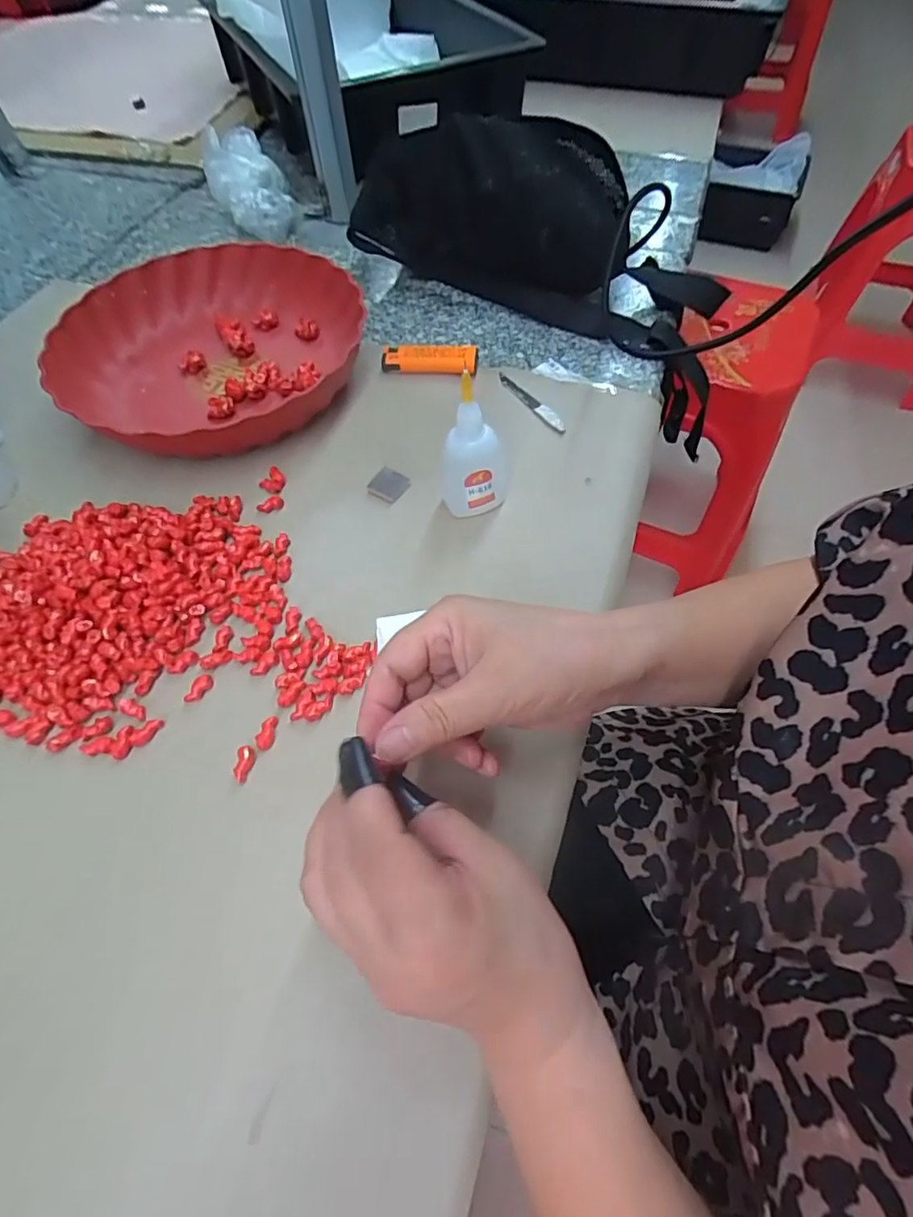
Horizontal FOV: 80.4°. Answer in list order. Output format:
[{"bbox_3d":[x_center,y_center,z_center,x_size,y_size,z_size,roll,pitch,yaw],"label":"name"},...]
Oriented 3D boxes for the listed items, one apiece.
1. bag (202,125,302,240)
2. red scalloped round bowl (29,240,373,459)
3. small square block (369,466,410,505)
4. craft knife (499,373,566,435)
[{"bbox_3d":[-0.218,-0.447,0.573,0.082,0.065,0.116,-17,60,-8],"label":"bag"},{"bbox_3d":[-0.198,-0.209,0.443,0.235,0.046,0.242,-1,59,2],"label":"red scalloped round bowl"},{"bbox_3d":[-0.049,-0.088,0.390,0.028,0.004,0.026,33,65,20],"label":"small square block"},{"bbox_3d":[0.060,-0.166,0.432,0.012,0.004,0.081,-31,63,-15],"label":"craft knife"}]

